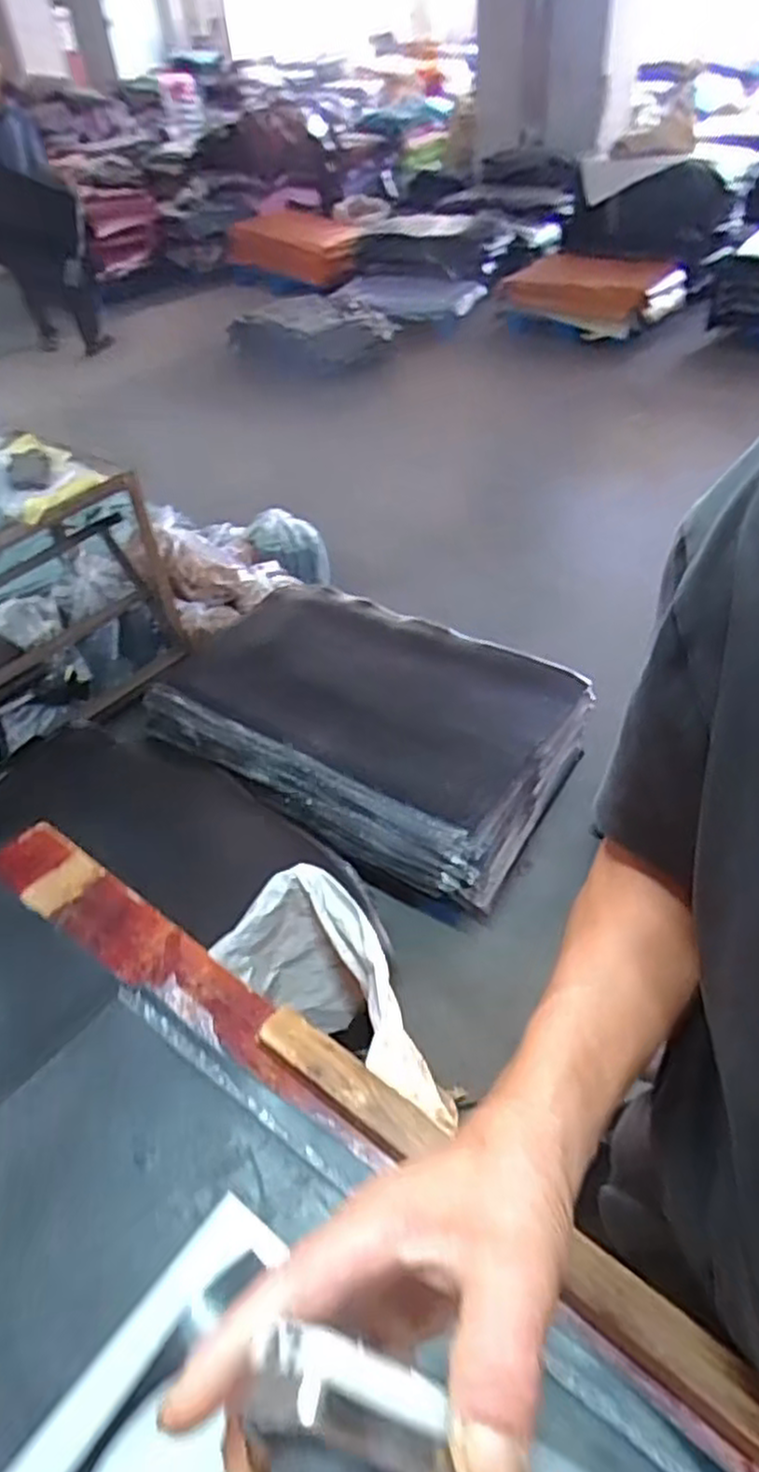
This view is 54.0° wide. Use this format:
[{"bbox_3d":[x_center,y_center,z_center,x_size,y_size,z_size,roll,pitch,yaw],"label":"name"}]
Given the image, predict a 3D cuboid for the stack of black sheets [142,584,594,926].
[{"bbox_3d":[-0.033,-0.037,1.785,0.905,0.211,0.605,23,50,26],"label":"stack of black sheets"}]

